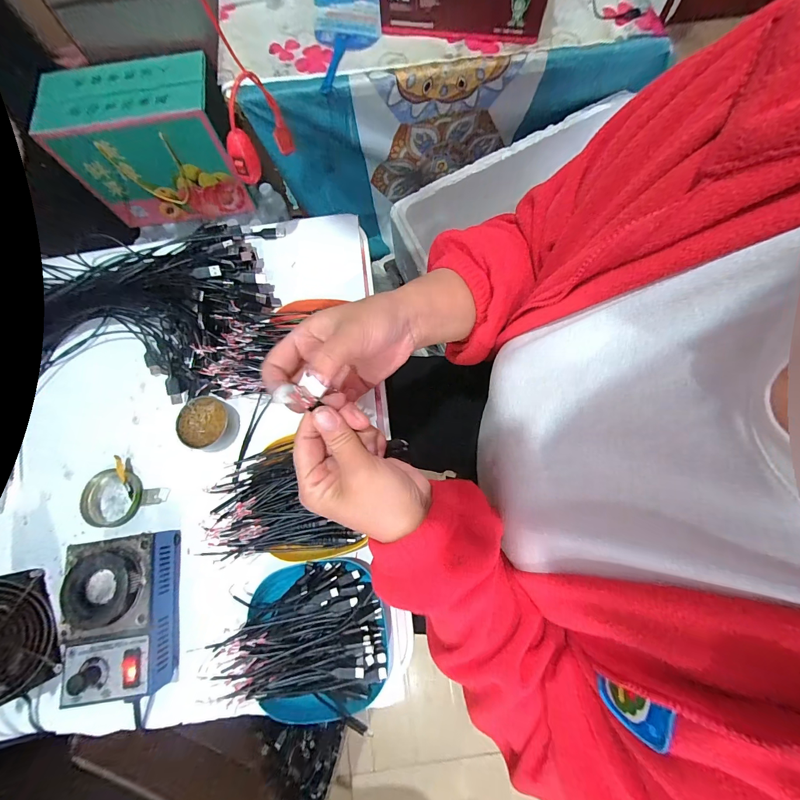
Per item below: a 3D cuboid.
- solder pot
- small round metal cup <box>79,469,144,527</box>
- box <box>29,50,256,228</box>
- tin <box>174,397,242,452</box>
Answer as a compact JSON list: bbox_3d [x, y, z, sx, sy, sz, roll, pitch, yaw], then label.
[{"bbox_3d":[-0.289,0.221,0.359,0.091,0.063,0.146,-9,75,-1],"label":"solder pot"},{"bbox_3d":[-0.342,0.117,0.408,0.063,0.014,0.061,0,75,2],"label":"small round metal cup"},{"bbox_3d":[-0.525,-0.540,0.755,0.324,0.242,0.131,-7,75,0],"label":"box"},{"bbox_3d":[-0.233,0.030,0.423,0.065,0.025,0.061,0,75,2],"label":"tin"}]

